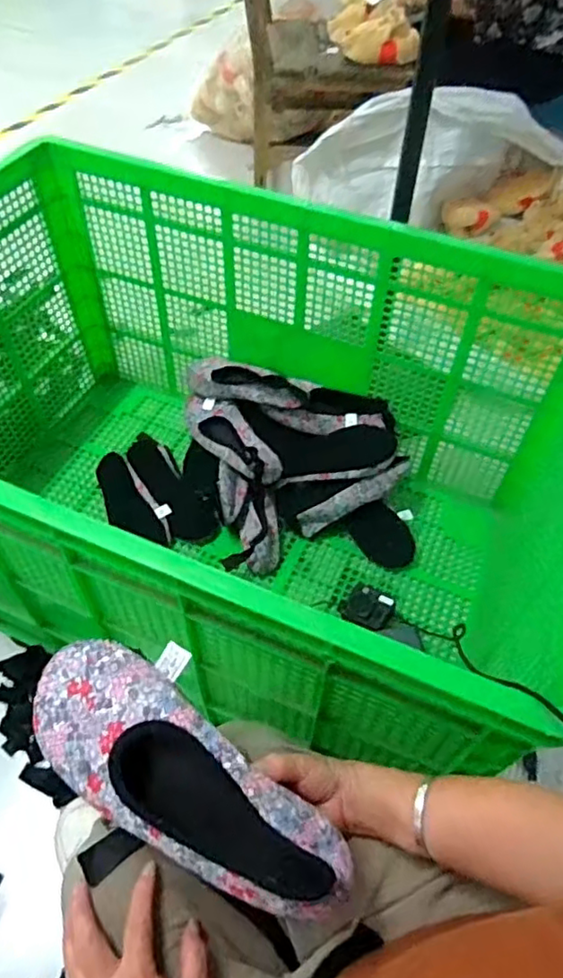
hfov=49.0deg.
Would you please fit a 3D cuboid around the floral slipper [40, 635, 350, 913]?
[{"bbox_3d":[-0.066,0.198,0.441,0.257,0.046,0.107,32,58,16],"label":"floral slipper"}]

